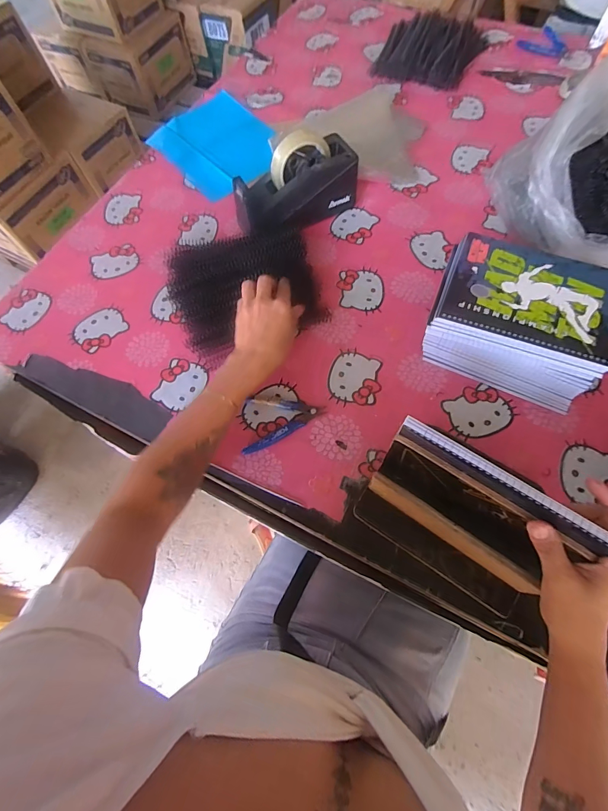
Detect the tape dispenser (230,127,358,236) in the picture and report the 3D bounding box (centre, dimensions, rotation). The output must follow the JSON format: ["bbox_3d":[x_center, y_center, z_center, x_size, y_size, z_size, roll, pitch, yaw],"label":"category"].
[{"bbox_3d":[-0.016,-0.350,0.607,0.206,0.113,0.084,-32,68,-10],"label":"tape dispenser"}]

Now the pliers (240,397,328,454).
[{"bbox_3d":[-0.026,0.026,0.497,0.102,0.015,0.075,1,66,4],"label":"pliers"}]

